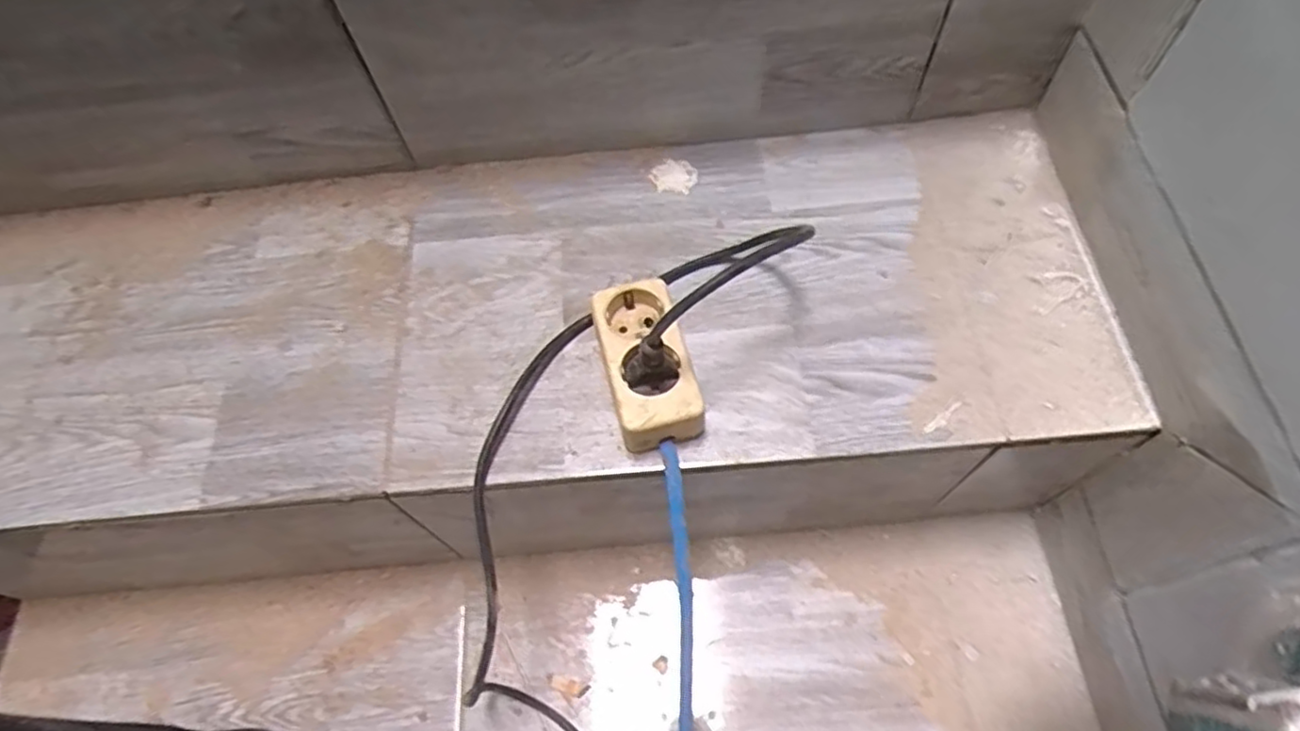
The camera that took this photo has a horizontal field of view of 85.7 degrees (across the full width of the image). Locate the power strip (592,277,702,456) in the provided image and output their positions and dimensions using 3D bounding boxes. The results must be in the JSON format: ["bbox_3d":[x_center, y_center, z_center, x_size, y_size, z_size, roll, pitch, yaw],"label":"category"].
[{"bbox_3d":[-0.002,-0.001,0.462,0.053,0.044,0.106,-15,63,-4],"label":"power strip"}]

